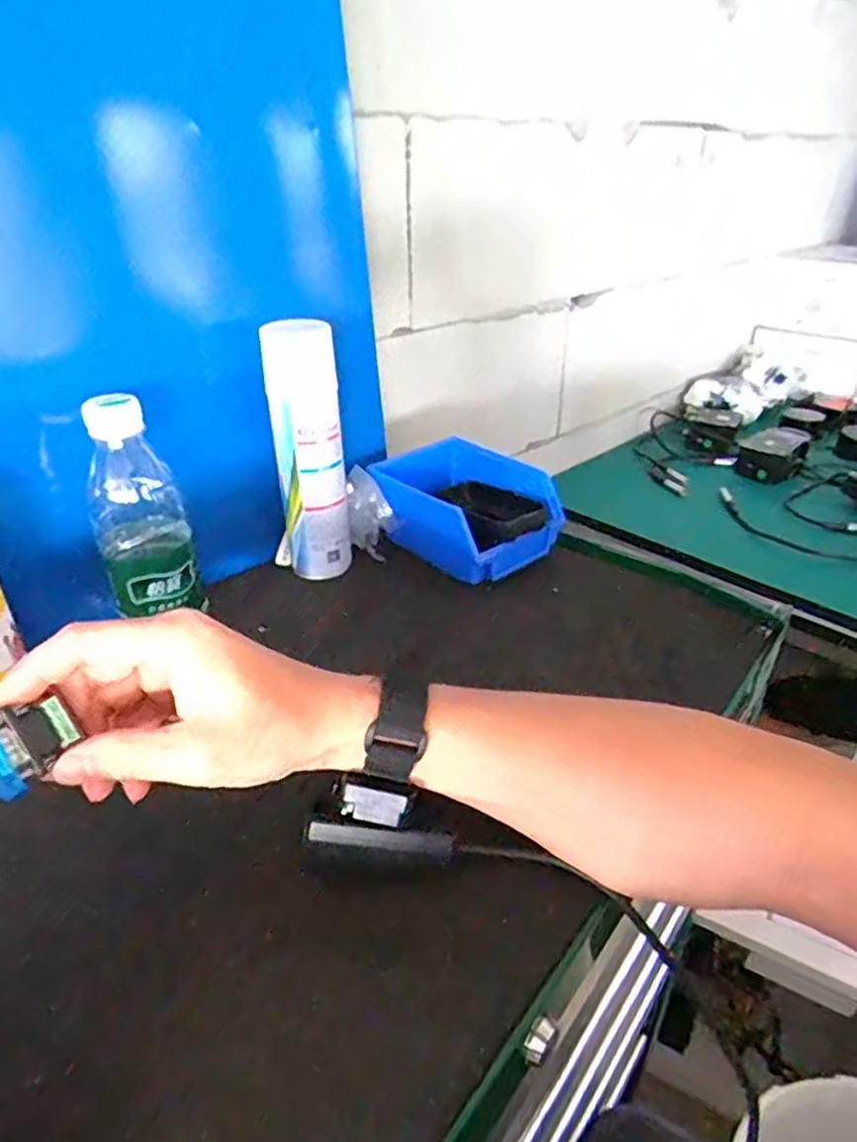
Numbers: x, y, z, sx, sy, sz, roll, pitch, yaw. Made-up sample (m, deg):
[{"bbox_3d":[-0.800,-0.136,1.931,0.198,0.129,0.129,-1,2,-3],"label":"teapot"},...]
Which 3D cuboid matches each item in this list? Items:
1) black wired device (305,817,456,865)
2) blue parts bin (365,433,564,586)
[{"bbox_3d":[-0.021,0.122,0.311,0.068,0.016,0.008,13,30,-10],"label":"black wired device"},{"bbox_3d":[0.028,-0.055,0.587,0.161,0.065,0.107,25,40,36],"label":"blue parts bin"}]

